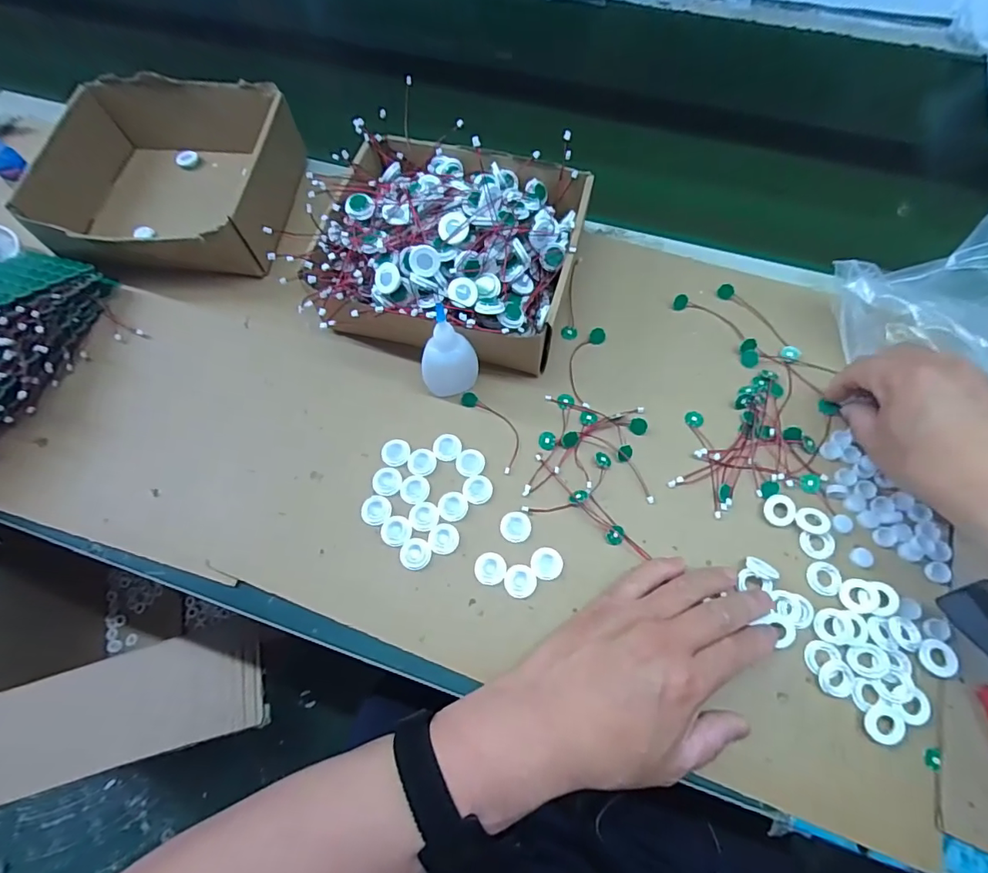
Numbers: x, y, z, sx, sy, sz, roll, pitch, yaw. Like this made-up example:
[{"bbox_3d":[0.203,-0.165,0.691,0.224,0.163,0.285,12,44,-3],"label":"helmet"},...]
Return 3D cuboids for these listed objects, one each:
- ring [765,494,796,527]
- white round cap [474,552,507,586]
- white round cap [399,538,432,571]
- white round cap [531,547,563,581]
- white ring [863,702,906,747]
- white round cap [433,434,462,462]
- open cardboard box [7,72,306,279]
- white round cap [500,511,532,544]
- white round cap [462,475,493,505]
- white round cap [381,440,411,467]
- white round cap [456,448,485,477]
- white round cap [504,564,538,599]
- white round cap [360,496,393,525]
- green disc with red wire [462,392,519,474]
[{"bbox_3d":[0.214,0.055,0.377,0.023,0.007,0.023,-1,67,3],"label":"ring"},{"bbox_3d":[-0.002,0.097,0.369,0.023,0.004,0.023,-1,67,3],"label":"white round cap"},{"bbox_3d":[-0.059,0.087,0.374,0.022,0.004,0.023,-1,67,3],"label":"white round cap"},{"bbox_3d":[0.039,0.093,0.369,0.023,0.004,0.022,-1,67,3],"label":"white round cap"},{"bbox_3d":[0.248,0.181,0.319,0.022,0.004,0.024,15,69,9],"label":"white ring"},{"bbox_3d":[-0.038,0.009,0.409,0.023,0.004,0.022,-1,67,3],"label":"white round cap"},{"bbox_3d":[-0.316,-0.250,0.494,0.216,0.074,0.191,2,67,4],"label":"open cardboard box"},{"bbox_3d":[0.017,0.068,0.380,0.023,0.004,0.023,-1,67,3],"label":"white round cap"},{"bbox_3d":[-0.013,0.041,0.395,0.022,0.004,0.023,-1,67,3],"label":"white round cap"},{"bbox_3d":[-0.080,0.013,0.408,0.022,0.004,0.023,-1,67,3],"label":"white round cap"},{"bbox_3d":[-0.019,0.020,0.403,0.022,0.004,0.023,-1,67,3],"label":"white round cap"},{"bbox_3d":[0.020,0.105,0.365,0.023,0.004,0.023,-1,67,3],"label":"white round cap"},{"bbox_3d":[-0.091,0.057,0.388,0.022,0.004,0.022,-1,67,3],"label":"white round cap"},{"bbox_3d":[0.002,-0.008,0.414,0.026,0.009,0.076,-29,69,-9],"label":"green disc with red wire"}]

